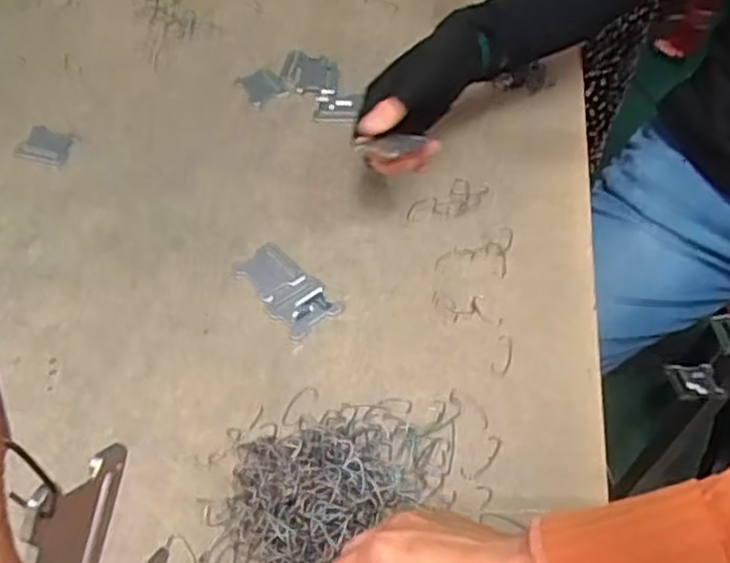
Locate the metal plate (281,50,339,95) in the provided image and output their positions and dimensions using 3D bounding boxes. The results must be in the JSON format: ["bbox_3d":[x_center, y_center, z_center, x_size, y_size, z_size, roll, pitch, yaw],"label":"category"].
[{"bbox_3d":[-0.056,-0.216,0.734,0.056,0.007,0.058,5,52,0],"label":"metal plate"}]

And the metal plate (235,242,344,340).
[{"bbox_3d":[-0.064,0.004,0.573,0.047,0.004,0.090,-32,60,-25],"label":"metal plate"}]

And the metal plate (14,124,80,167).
[{"bbox_3d":[-0.293,-0.125,0.651,0.050,0.006,0.045,14,53,8],"label":"metal plate"}]

